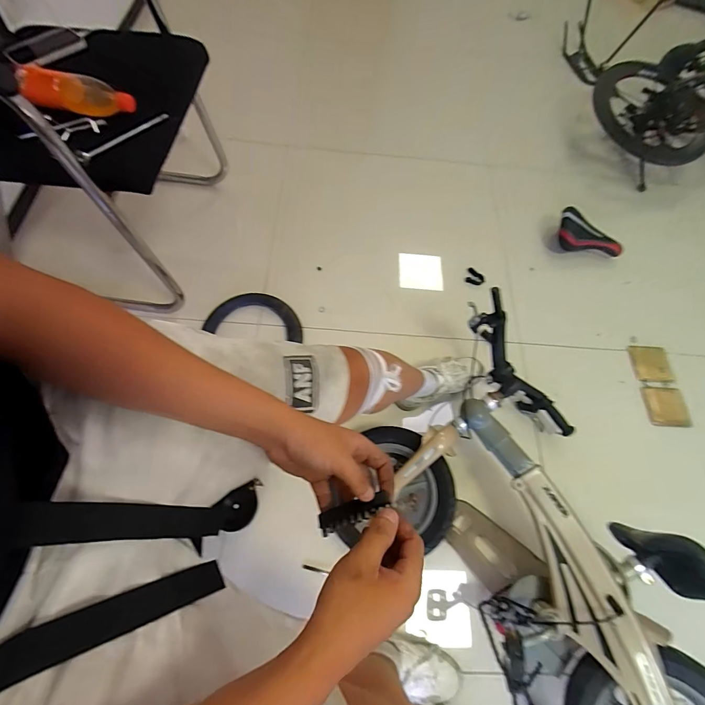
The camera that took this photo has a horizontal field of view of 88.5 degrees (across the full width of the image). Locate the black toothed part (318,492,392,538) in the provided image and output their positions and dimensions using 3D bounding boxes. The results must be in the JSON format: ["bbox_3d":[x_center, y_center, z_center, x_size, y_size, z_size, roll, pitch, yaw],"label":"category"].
[{"bbox_3d":[0.002,0.168,0.381,0.077,0.007,0.022,-23,66,6],"label":"black toothed part"}]

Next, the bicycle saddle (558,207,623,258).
[{"bbox_3d":[0.850,-0.402,1.302,0.260,0.052,0.138,27,92,-8],"label":"bicycle saddle"}]

